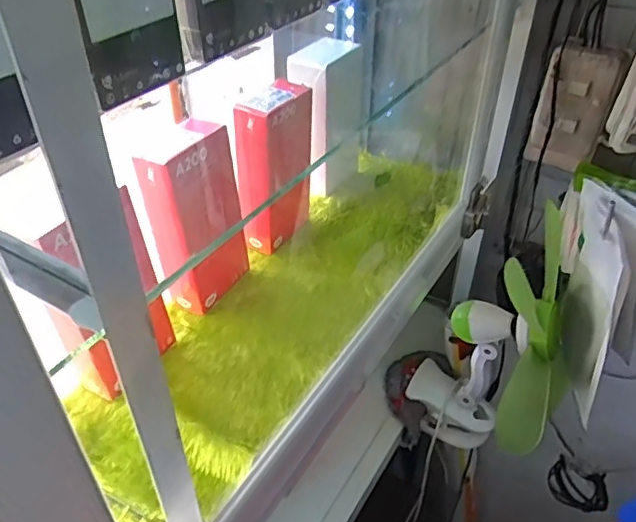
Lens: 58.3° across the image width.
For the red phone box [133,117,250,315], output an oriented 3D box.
[{"bbox_3d":[-0.124,-0.045,0.587,0.054,0.193,0.101,22,44,24],"label":"red phone box"}]

